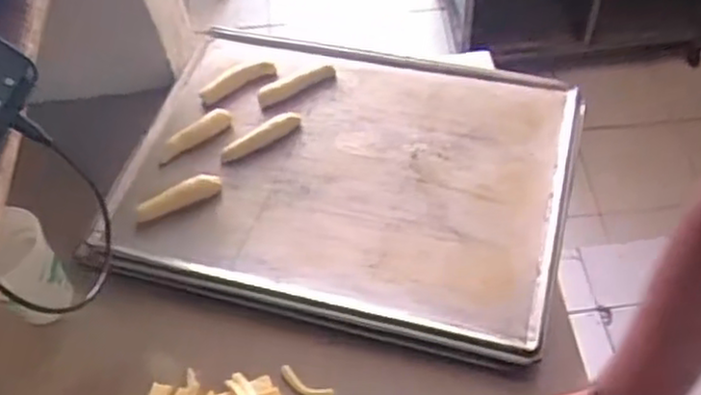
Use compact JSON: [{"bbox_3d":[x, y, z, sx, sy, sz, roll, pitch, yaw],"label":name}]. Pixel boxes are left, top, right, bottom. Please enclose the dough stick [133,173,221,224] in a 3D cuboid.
[{"bbox_3d":[-0.177,-0.001,0.745,0.090,0.017,0.022,-25,59,-15],"label":"dough stick"}]

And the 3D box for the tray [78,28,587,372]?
[{"bbox_3d":[-0.006,-0.029,0.773,0.453,0.035,0.341,12,57,9],"label":"tray"}]

